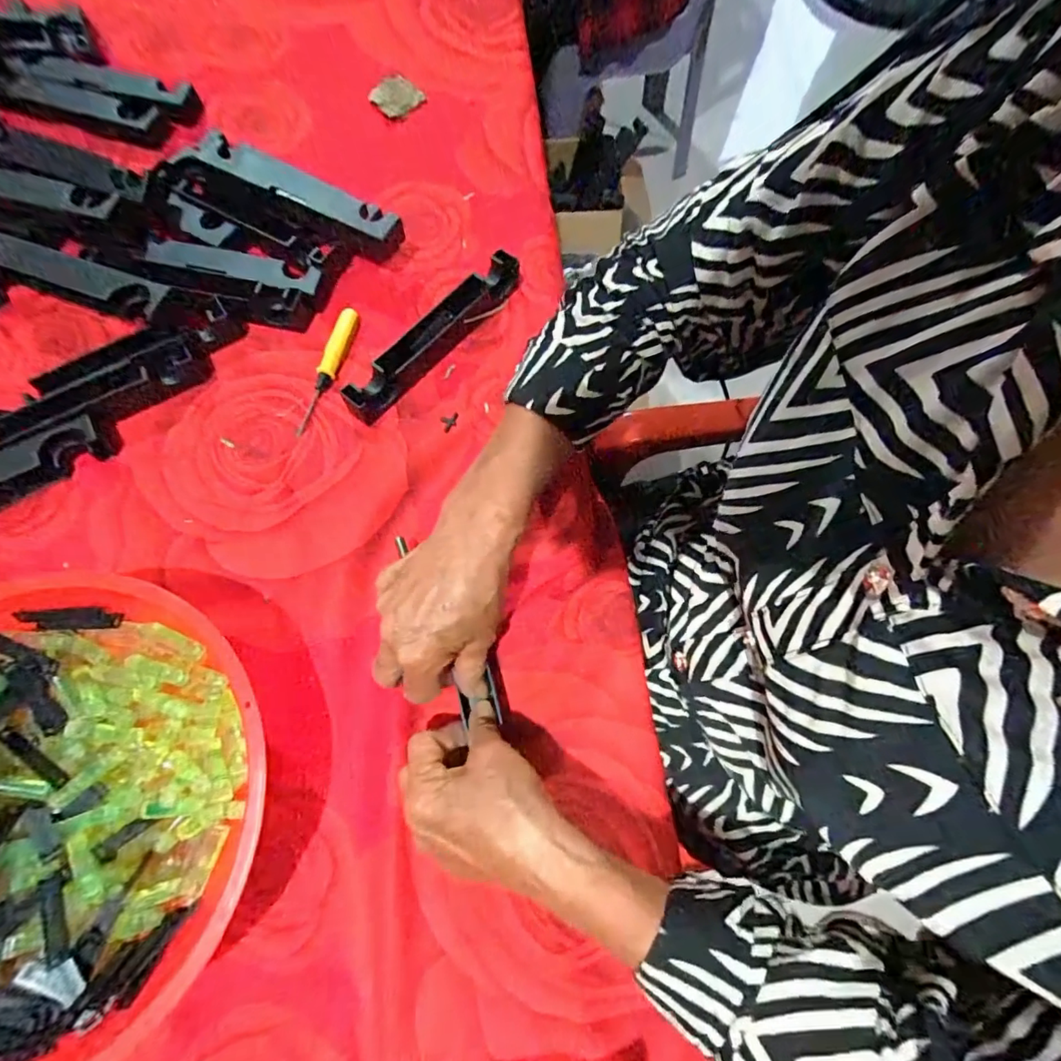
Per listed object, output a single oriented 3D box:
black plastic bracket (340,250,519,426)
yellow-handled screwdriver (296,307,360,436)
[{"bbox_3d":[-0.080,-0.168,0.444,0.029,0.026,0.196,38,75,10],"label":"black plastic bracket"},{"bbox_3d":[-0.168,-0.135,0.434,0.016,0.013,0.121,12,73,2],"label":"yellow-handled screwdriver"}]

